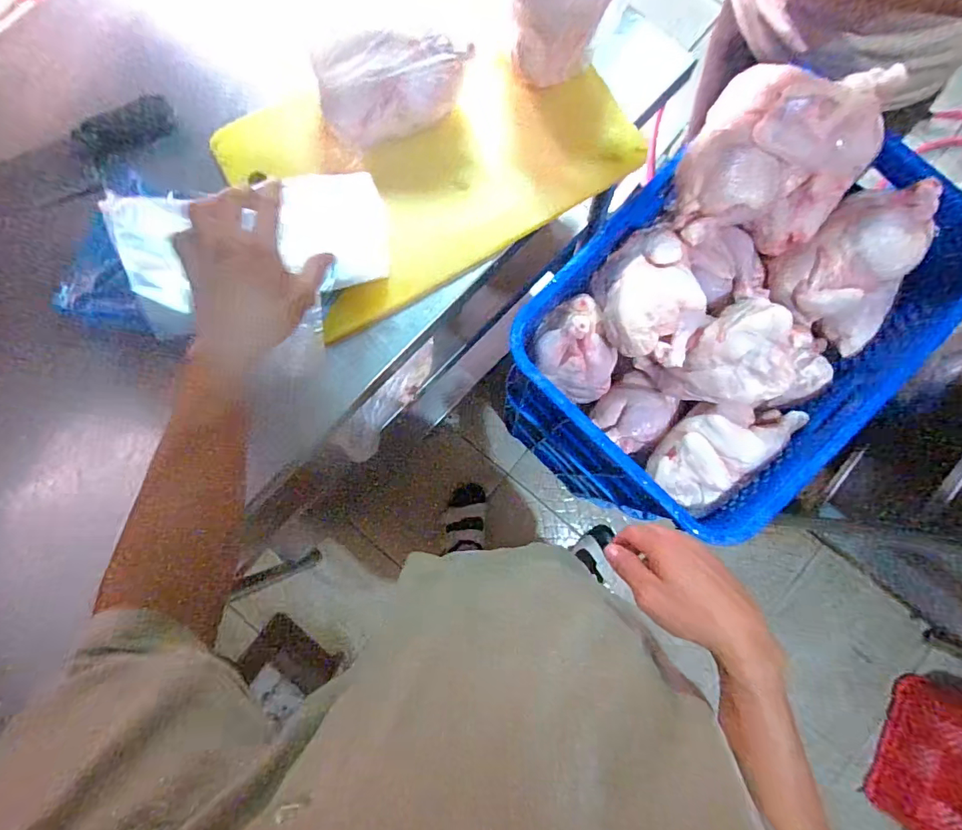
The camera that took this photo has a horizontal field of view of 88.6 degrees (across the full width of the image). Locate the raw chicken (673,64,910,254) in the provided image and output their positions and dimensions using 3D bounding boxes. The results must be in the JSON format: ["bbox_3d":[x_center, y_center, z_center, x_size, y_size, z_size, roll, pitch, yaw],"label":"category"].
[{"bbox_3d":[0.343,-0.293,0.557,0.234,0.115,0.171,-2,84,1],"label":"raw chicken"}]

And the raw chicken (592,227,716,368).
[{"bbox_3d":[0.204,-0.144,0.593,0.120,0.096,0.169,8,84,2],"label":"raw chicken"}]

